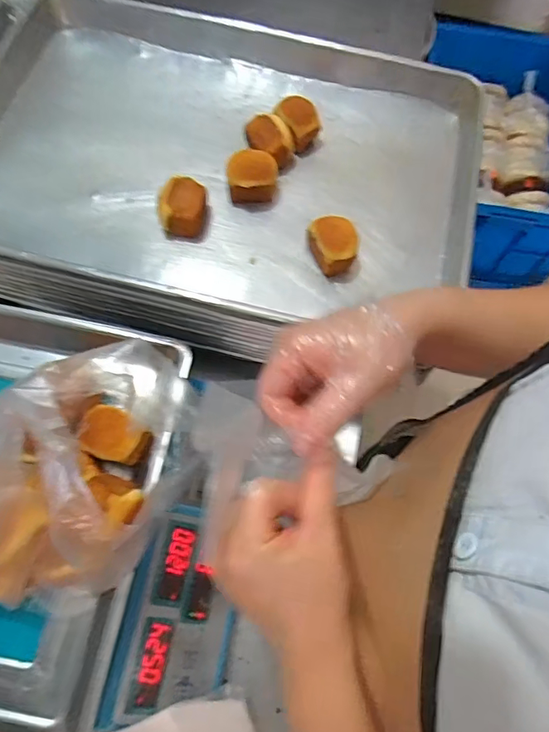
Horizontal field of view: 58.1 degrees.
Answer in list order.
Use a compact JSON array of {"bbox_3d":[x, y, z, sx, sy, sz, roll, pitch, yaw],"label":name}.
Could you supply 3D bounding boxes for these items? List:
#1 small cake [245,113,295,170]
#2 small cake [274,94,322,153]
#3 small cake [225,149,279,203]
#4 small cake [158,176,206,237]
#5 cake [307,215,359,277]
[{"bbox_3d":[-0.007,-0.272,0.610,0.061,0.042,0.060,2,69,-1],"label":"small cake"},{"bbox_3d":[0.032,-0.307,0.624,0.047,0.046,0.051,1,69,-2],"label":"small cake"},{"bbox_3d":[-0.027,-0.227,0.591,0.058,0.050,0.046,-3,69,-3],"label":"small cake"},{"bbox_3d":[-0.106,-0.183,0.571,0.052,0.051,0.057,10,69,2],"label":"small cake"},{"bbox_3d":[0.068,-0.136,0.558,0.049,0.051,0.062,-21,71,-10],"label":"cake"}]

